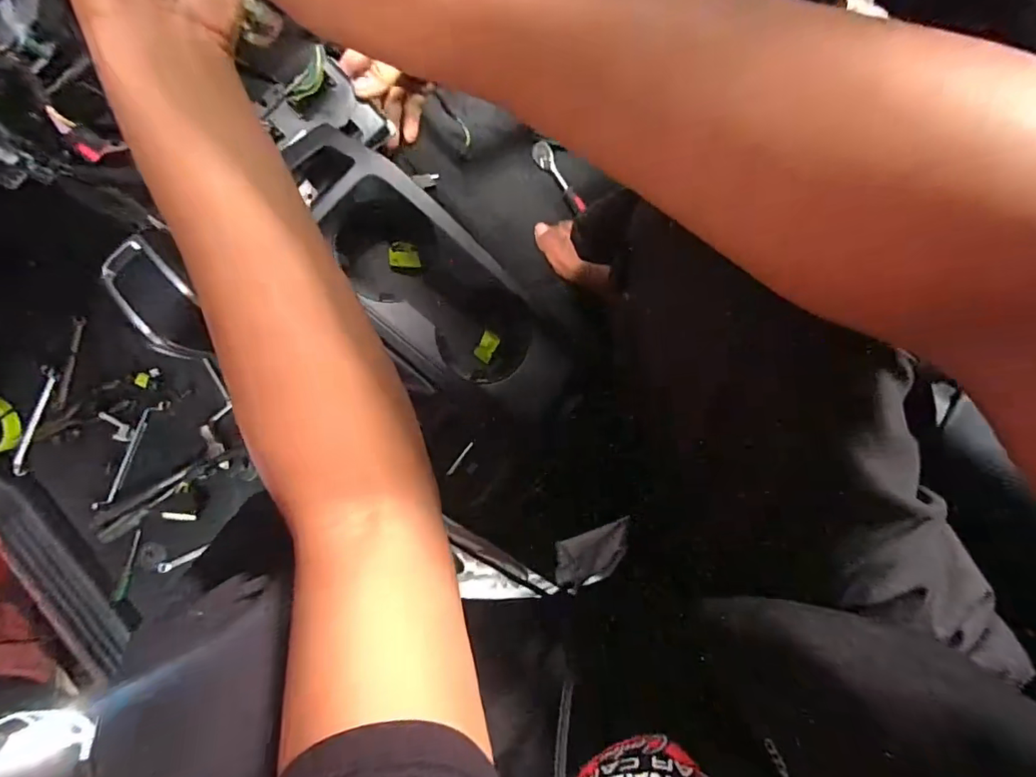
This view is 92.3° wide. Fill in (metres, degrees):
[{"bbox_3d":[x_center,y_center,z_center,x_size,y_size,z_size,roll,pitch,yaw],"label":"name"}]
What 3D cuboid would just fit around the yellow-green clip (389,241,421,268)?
[{"bbox_3d":[-0.108,-0.127,0.474,0.029,0.004,0.024,1,120,-3],"label":"yellow-green clip"}]

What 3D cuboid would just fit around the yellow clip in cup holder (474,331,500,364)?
[{"bbox_3d":[-0.032,-0.042,0.509,0.018,0.016,0.029,32,92,3],"label":"yellow clip in cup holder"}]

